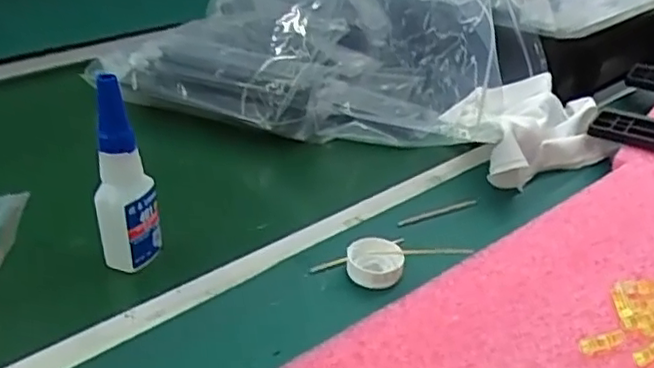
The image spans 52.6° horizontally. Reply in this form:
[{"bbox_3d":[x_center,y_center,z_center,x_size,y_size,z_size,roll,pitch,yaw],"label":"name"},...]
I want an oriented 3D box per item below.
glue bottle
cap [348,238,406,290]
[{"bbox_3d":[-0.114,-0.001,0.366,0.025,0.117,0.025,6,32,6],"label":"glue bottle"},{"bbox_3d":[0.026,0.044,0.363,0.030,0.016,0.029,1,32,-1],"label":"cap"}]

